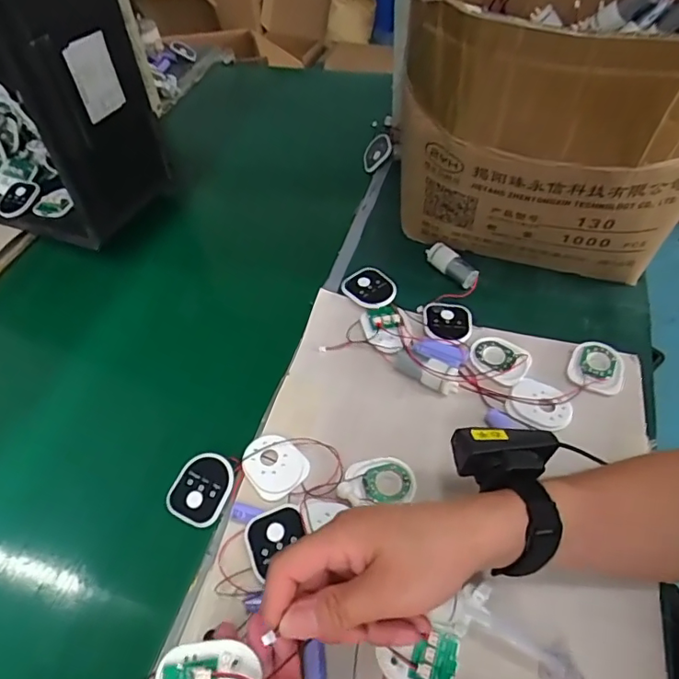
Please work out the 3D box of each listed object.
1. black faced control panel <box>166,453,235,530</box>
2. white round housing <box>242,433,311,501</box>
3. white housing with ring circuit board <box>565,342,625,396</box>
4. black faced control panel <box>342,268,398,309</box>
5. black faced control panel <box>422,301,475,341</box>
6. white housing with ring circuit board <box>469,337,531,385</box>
[{"bbox_3d":[-0.116,0.124,0.438,0.048,0.013,0.056,16,53,14],"label":"black faced control panel"},{"bbox_3d":[-0.057,0.106,0.444,0.058,0.007,0.048,37,60,28],"label":"white round housing"},{"bbox_3d":[0.250,0.025,0.504,0.049,0.007,0.060,21,54,18],"label":"white housing with ring circuit board"},{"bbox_3d":[0.035,-0.058,0.565,0.049,0.008,0.056,-38,59,-26],"label":"black faced control panel"},{"bbox_3d":[0.113,-0.017,0.534,0.052,0.014,0.054,5,51,6],"label":"black faced control panel"},{"bbox_3d":[0.158,0.017,0.512,0.057,0.012,0.049,36,60,27],"label":"white housing with ring circuit board"}]

